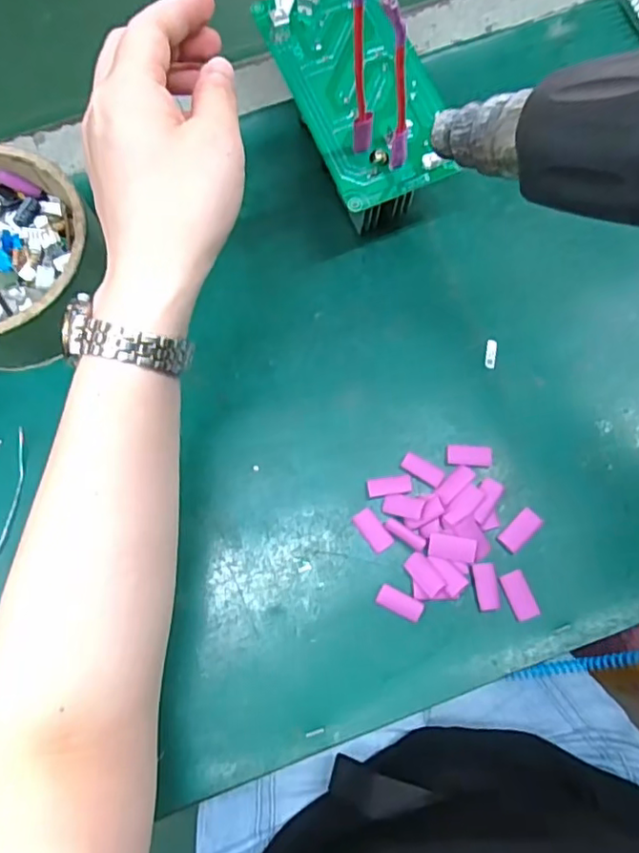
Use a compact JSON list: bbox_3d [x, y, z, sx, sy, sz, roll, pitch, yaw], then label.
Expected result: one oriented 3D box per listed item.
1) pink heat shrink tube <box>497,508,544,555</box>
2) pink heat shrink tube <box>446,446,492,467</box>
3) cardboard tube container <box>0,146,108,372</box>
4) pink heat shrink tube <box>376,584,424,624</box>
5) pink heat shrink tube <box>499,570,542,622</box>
[{"bbox_3d":[0.113,0.058,0.329,0.013,0.004,0.026,43,80,11],"label":"pink heat shrink tube"},{"bbox_3d":[0.087,0.017,0.340,0.025,0.004,0.013,1,75,2],"label":"pink heat shrink tube"},{"bbox_3d":[-0.194,-0.099,0.356,0.114,0.051,0.116,11,76,4],"label":"cardboard tube container"},{"bbox_3d":[0.044,0.097,0.320,0.025,0.004,0.012,25,77,8],"label":"pink heat shrink tube"},{"bbox_3d":[0.110,0.092,0.319,0.014,0.004,0.026,-19,75,-3],"label":"pink heat shrink tube"}]

